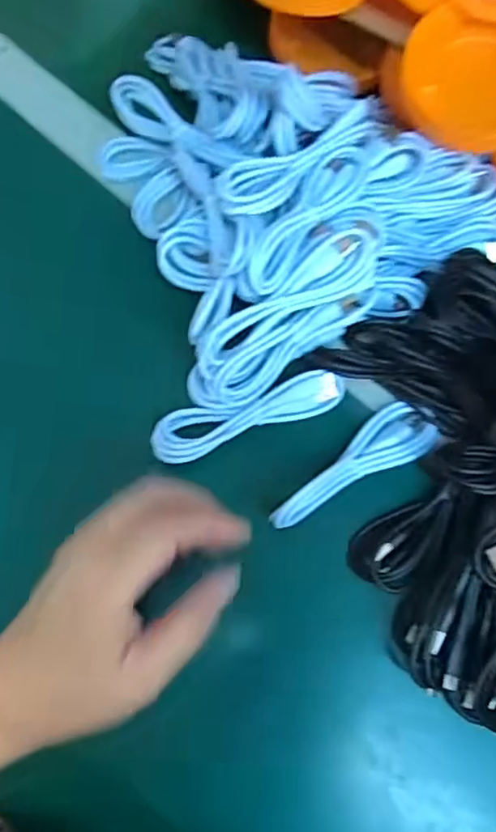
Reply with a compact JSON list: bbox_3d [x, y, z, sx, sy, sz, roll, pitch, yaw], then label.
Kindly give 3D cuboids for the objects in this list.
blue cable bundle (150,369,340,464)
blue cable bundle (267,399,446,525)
[{"bbox_3d":[0.000,-0.001,0.354,0.114,0.014,0.028,-16,72,-6],"label":"blue cable bundle"},{"bbox_3d":[0.059,0.028,0.343,0.109,0.012,0.033,-34,75,-11],"label":"blue cable bundle"}]

